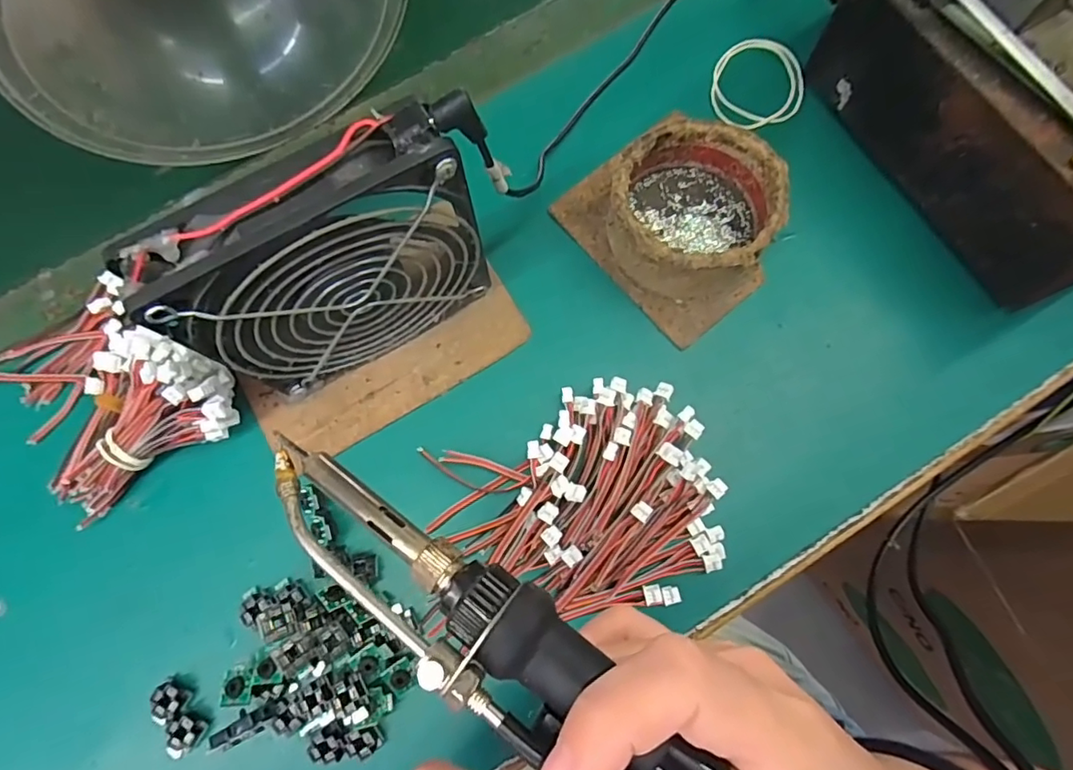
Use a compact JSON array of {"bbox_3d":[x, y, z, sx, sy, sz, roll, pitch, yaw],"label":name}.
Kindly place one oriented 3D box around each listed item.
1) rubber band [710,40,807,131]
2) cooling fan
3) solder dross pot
[{"bbox_3d":[0.131,-0.178,0.329,0.053,0.004,0.060,5,77,1],"label":"rubber band"},{"bbox_3d":[-0.080,-0.044,0.236,0.116,0.128,0.026,-29,79,-6],"label":"cooling fan"},{"bbox_3d":[0.081,-0.091,0.288,0.080,0.042,0.080,0,77,0],"label":"solder dross pot"}]

